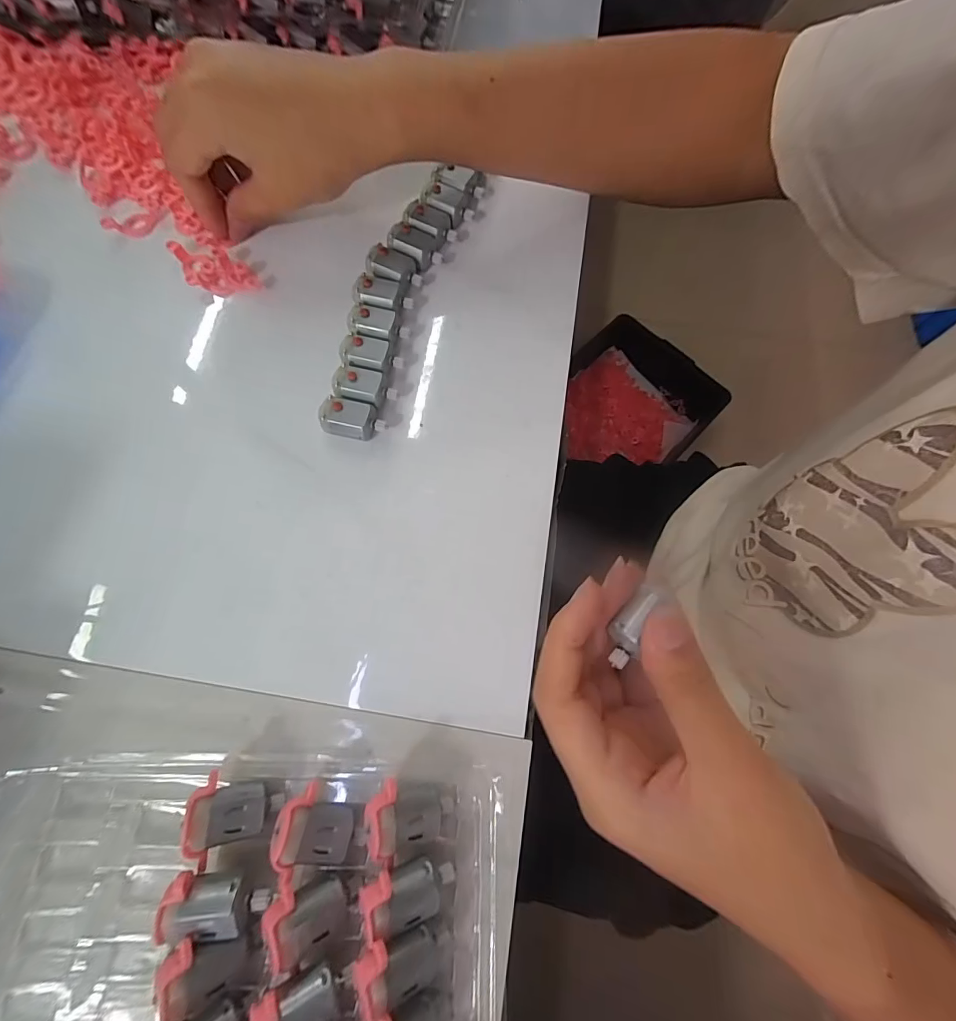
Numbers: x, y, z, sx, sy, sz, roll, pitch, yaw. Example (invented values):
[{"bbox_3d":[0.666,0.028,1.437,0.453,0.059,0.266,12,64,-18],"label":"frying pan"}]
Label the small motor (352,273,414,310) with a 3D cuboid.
[{"bbox_3d":[-0.055,-0.122,0.253,0.032,0.015,0.019,13,73,2],"label":"small motor"}]

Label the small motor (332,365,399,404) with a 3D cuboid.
[{"bbox_3d":[-0.061,-0.065,0.236,0.032,0.016,0.018,12,73,2],"label":"small motor"}]

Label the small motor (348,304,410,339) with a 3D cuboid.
[{"bbox_3d":[-0.056,-0.104,0.247,0.032,0.012,0.018,6,73,0],"label":"small motor"}]

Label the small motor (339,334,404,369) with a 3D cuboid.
[{"bbox_3d":[-0.058,-0.085,0.241,0.032,0.012,0.020,6,73,0],"label":"small motor"}]

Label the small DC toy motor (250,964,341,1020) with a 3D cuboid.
[{"bbox_3d":[-0.063,0.173,0.151,0.027,0.011,0.018,-5,54,-29],"label":"small DC toy motor"}]

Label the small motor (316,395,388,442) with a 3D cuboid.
[{"bbox_3d":[-0.065,-0.047,0.231,0.032,0.016,0.018,4,73,-1],"label":"small motor"}]

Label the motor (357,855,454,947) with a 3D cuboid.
[{"bbox_3d":[-0.026,0.144,0.164,0.036,0.013,0.022,9,67,-30],"label":"motor"}]

